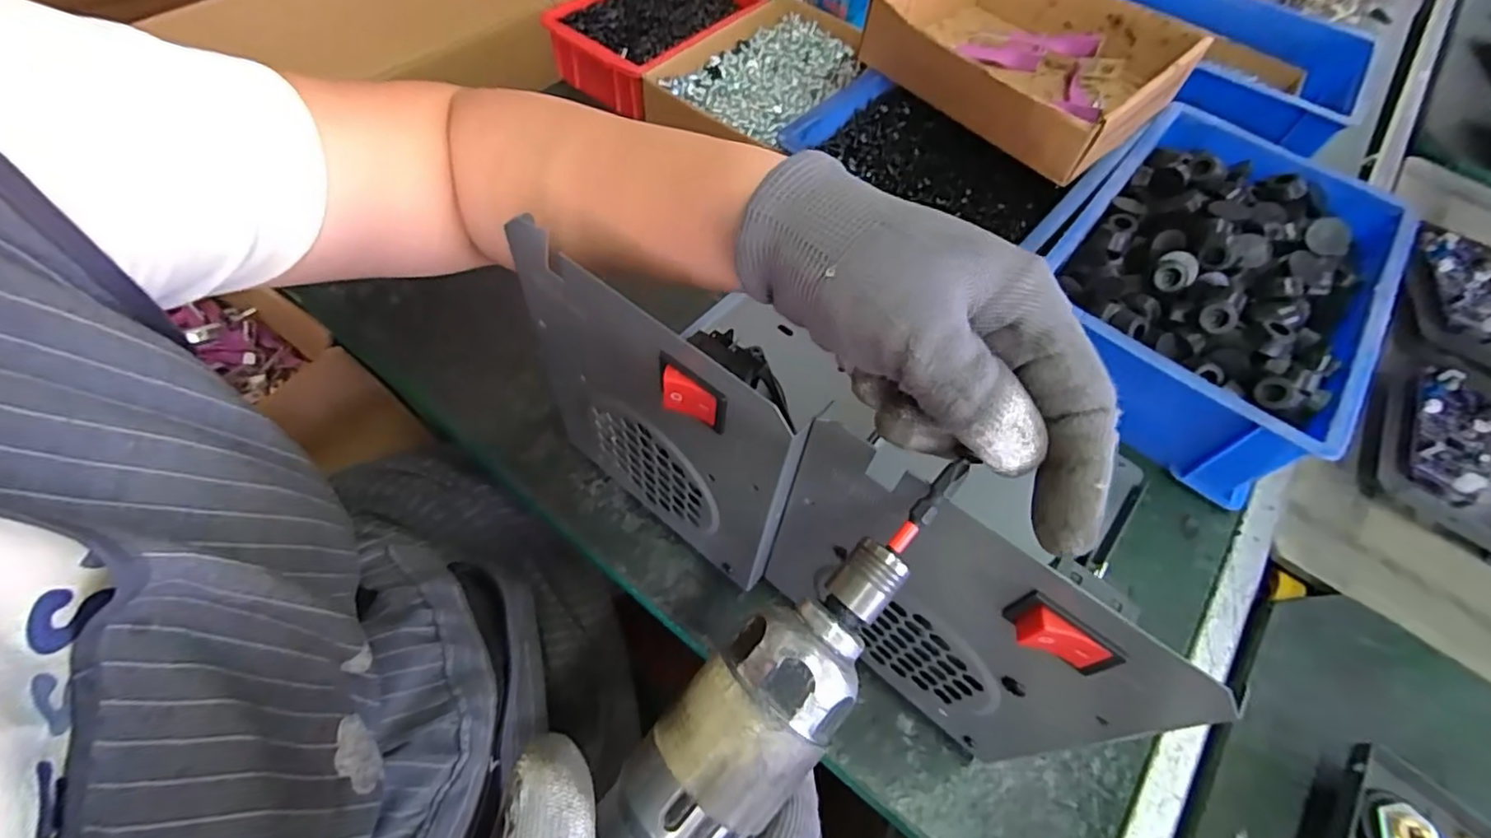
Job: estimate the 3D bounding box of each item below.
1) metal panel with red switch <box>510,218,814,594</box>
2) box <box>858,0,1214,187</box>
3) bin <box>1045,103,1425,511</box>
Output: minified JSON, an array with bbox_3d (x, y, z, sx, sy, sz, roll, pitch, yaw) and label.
[{"bbox_3d":[-0.048,0.010,0.306,0.155,0.185,0.010,37,62,17],"label":"metal panel with red switch"},{"bbox_3d":[0.235,-0.308,0.517,0.183,0.051,0.212,-39,68,-25],"label":"box"},{"bbox_3d":[0.355,-0.107,0.486,0.204,0.109,0.309,33,62,16],"label":"bin"}]

